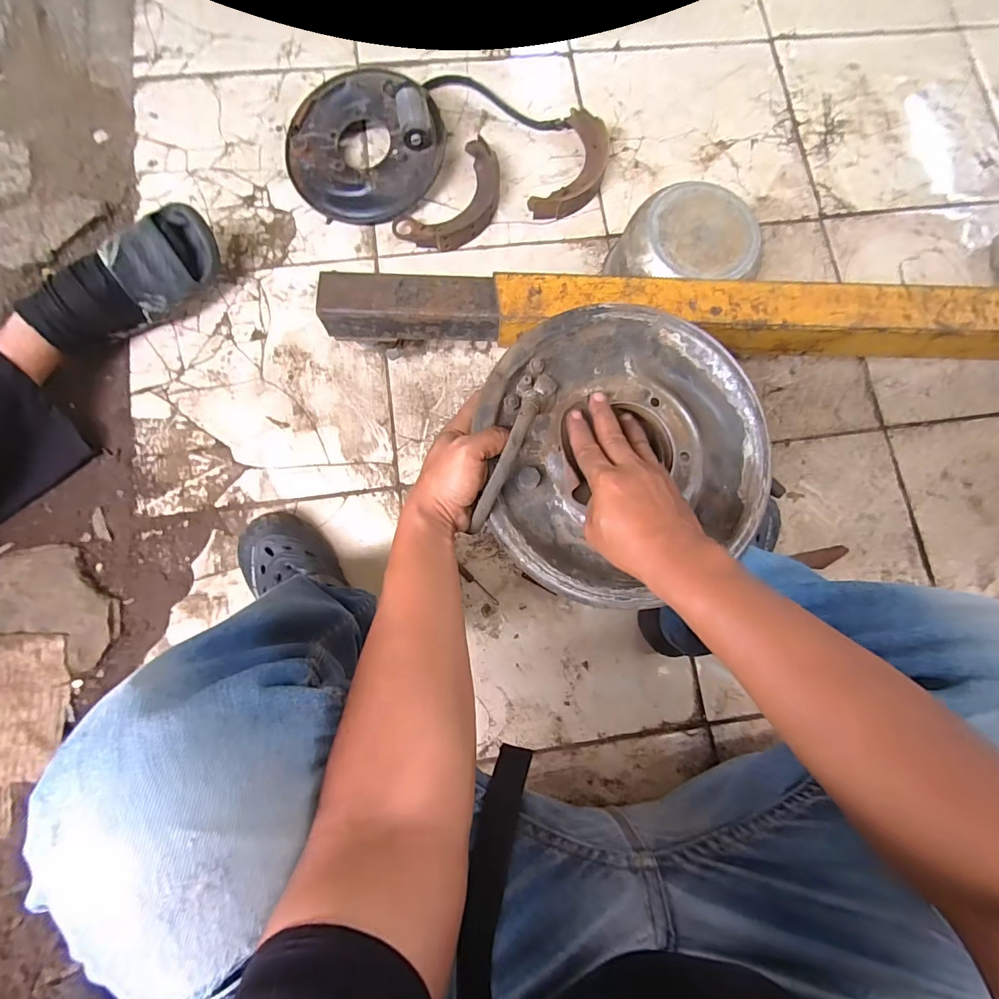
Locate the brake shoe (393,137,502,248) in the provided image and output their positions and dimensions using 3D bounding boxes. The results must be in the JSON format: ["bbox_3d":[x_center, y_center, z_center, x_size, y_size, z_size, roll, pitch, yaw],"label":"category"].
[{"bbox_3d":[-0.072,-0.512,0.800,0.122,0.033,0.224,41,83,4],"label":"brake shoe"}]

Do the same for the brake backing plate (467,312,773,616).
[{"bbox_3d":[0.113,-0.042,0.400,0.254,0.073,0.255,2,82,-2],"label":"brake backing plate"}]

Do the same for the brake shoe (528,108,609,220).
[{"bbox_3d":[0.136,-0.587,0.817,0.099,0.039,0.230,21,82,1],"label":"brake shoe"}]

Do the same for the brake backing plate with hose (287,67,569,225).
[{"bbox_3d":[-0.139,-0.652,0.787,0.468,0.087,0.250,-31,84,-6],"label":"brake backing plate with hose"}]

